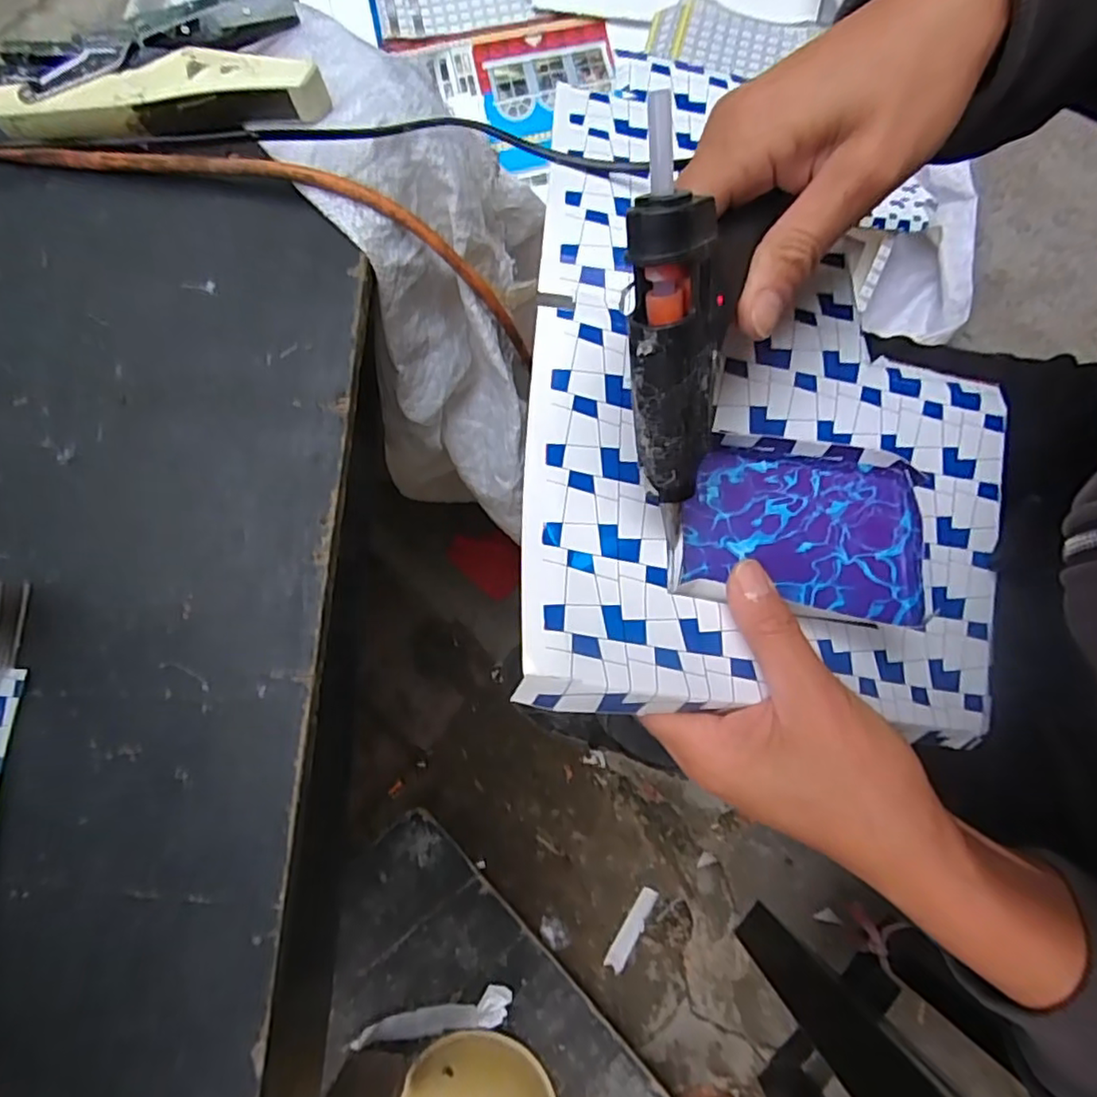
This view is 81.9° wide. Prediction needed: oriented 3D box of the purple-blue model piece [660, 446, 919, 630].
[{"bbox_3d":[0.110,-0.009,0.280,0.118,0.012,0.073,7,73,-9],"label":"purple-blue model piece"}]

